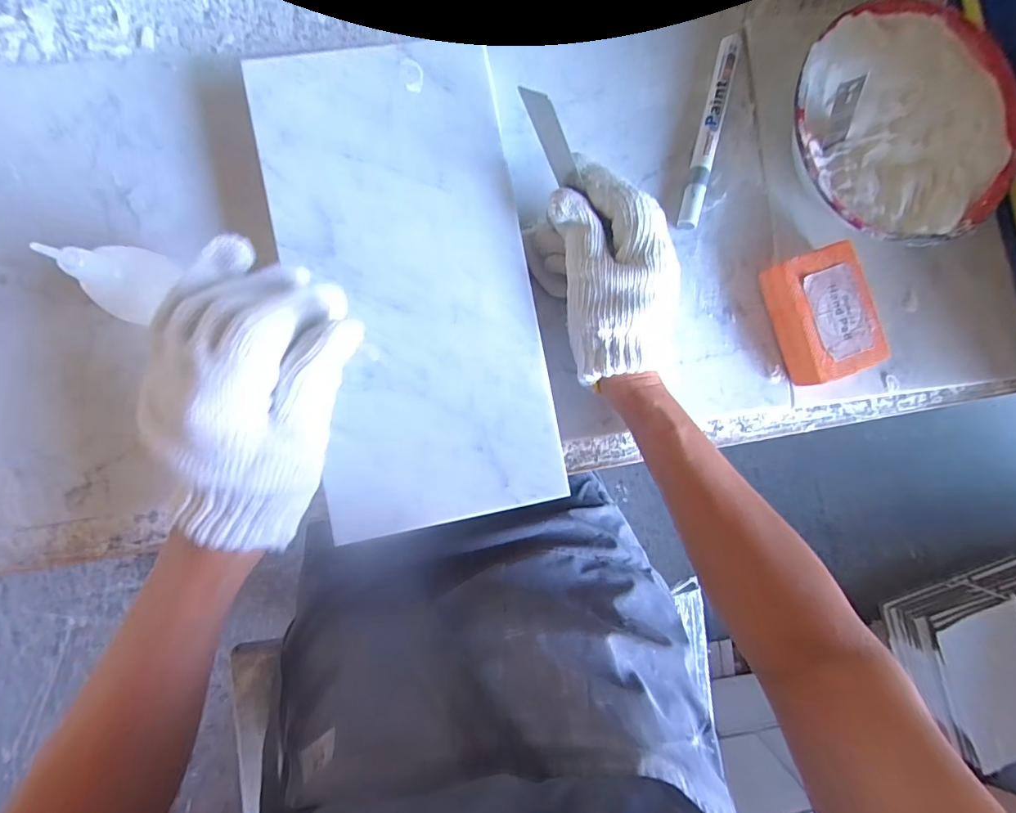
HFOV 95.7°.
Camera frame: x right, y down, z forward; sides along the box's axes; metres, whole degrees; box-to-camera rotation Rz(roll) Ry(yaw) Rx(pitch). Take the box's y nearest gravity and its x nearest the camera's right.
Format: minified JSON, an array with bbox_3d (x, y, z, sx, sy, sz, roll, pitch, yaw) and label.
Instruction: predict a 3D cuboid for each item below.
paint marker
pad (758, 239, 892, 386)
[{"bbox_3d":[0.149,-0.202,0.343,0.015,0.017,0.143,14,88,-4],"label":"paint marker"},{"bbox_3d":[0.234,-0.067,0.341,0.060,0.030,0.091,-18,90,-5],"label":"pad"}]

